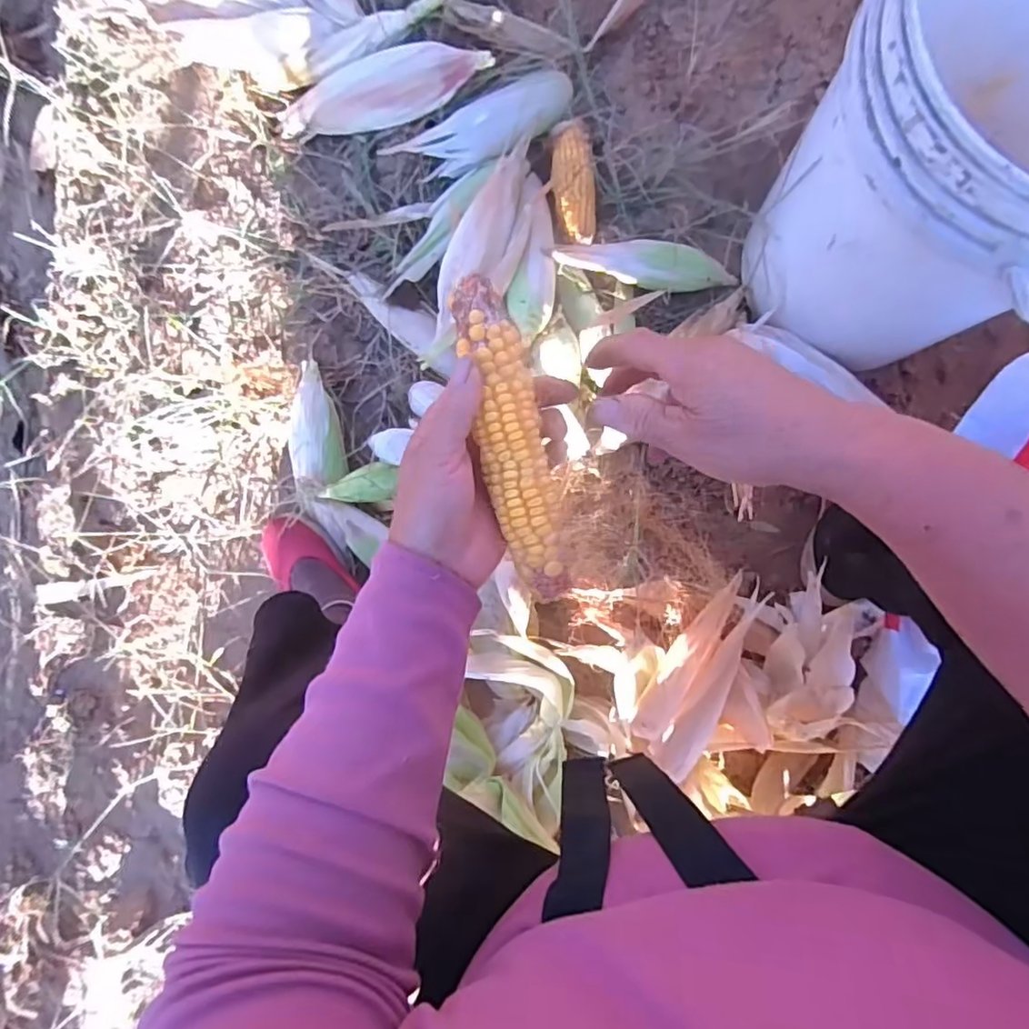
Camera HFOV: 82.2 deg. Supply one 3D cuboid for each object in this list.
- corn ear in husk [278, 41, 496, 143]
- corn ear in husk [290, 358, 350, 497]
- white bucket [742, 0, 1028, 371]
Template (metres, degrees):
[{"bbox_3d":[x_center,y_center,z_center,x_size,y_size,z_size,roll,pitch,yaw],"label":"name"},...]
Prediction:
[{"bbox_3d":[-0.169,-0.518,0.731,0.275,0.065,0.062,-6,90,7],"label":"corn ear in husk"},{"bbox_3d":[-0.265,-0.110,0.766,0.077,0.048,0.159,-8,90,7],"label":"corn ear in husk"},{"bbox_3d":[0.416,-0.326,0.520,0.286,0.308,0.308,0,91,7],"label":"white bucket"}]

